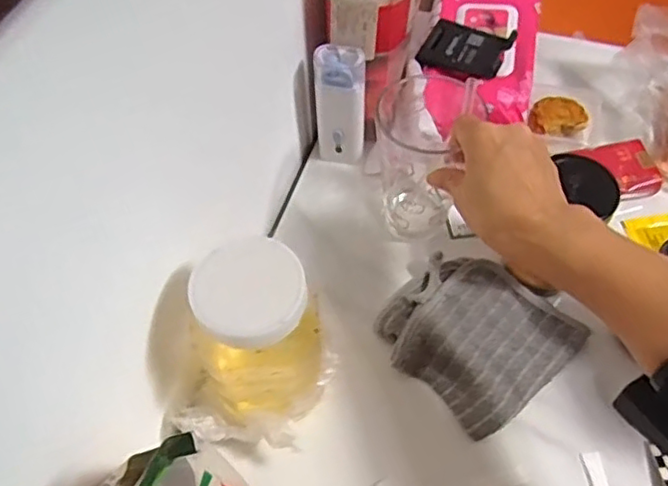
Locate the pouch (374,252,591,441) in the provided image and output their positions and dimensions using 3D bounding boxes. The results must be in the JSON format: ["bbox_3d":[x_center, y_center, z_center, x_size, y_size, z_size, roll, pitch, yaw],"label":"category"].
[{"bbox_3d":[0.112,0.070,0.507,0.134,0.025,0.126,38,65,24],"label":"pouch"}]

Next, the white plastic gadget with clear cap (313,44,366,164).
[{"bbox_3d":[0.006,-0.121,0.581,0.043,0.123,0.029,-3,56,0],"label":"white plastic gadget with clear cap"}]

